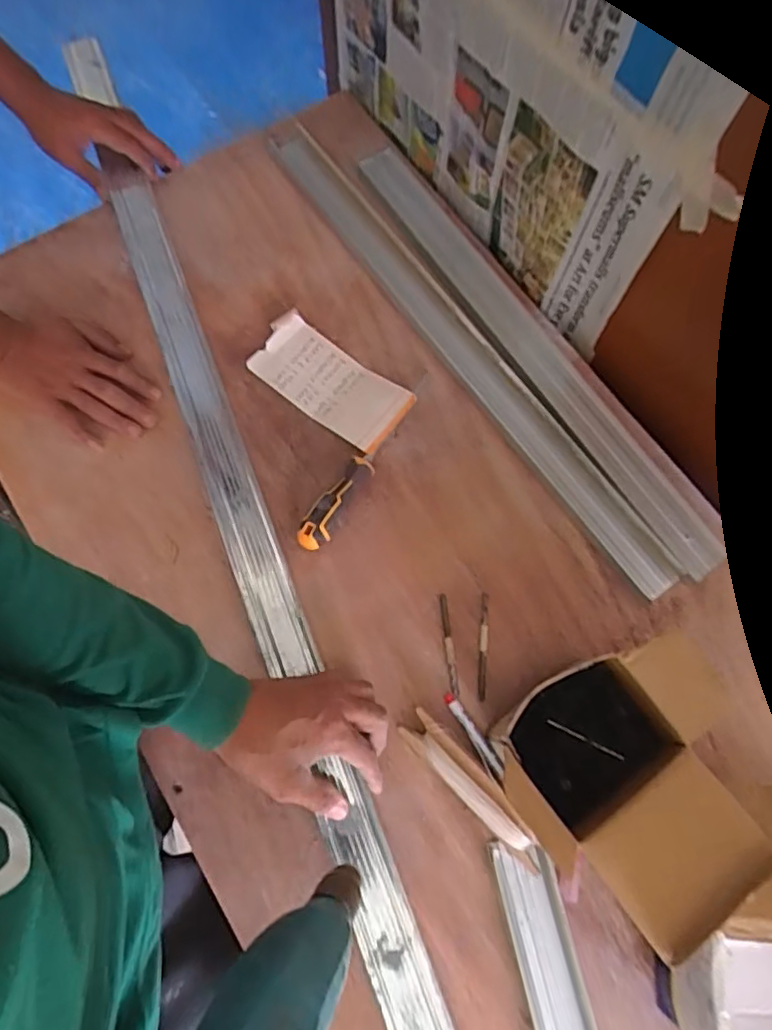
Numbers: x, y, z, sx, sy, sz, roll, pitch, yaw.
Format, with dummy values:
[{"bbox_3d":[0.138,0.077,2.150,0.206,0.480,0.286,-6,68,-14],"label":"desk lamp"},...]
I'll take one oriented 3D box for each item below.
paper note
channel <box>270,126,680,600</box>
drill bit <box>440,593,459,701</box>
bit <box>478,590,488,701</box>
[{"bbox_3d":[-0.062,-0.145,0.635,0.178,0.017,0.082,37,78,12],"label":"paper note"},{"bbox_3d":[0.074,-0.200,0.647,0.049,0.024,0.673,-35,75,-9],"label":"channel"},{"bbox_3d":[0.060,0.124,0.563,0.008,0.004,0.096,-6,73,0],"label":"drill bit"},{"bbox_3d":[0.093,0.125,0.560,0.008,0.005,0.098,5,73,3],"label":"bit"}]

